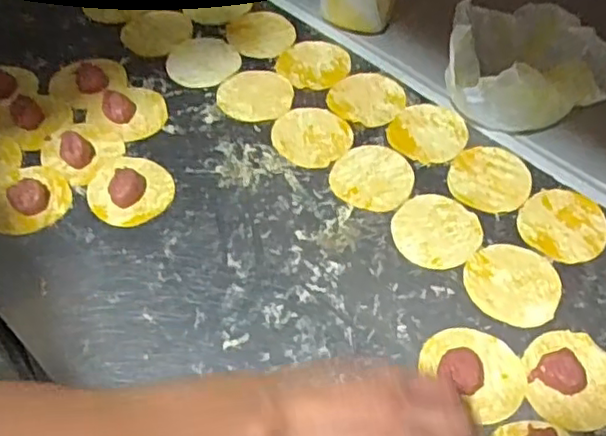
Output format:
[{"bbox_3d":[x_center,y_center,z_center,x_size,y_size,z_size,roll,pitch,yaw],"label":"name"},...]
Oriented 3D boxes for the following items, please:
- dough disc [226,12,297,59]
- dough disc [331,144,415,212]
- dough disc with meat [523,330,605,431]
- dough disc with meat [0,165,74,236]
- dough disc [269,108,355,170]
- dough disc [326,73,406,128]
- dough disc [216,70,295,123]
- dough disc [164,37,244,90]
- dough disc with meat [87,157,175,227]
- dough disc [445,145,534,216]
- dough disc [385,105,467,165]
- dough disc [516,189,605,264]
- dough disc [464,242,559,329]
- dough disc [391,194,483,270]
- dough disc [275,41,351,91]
[{"bbox_3d":[-0.050,-0.224,0.782,0.083,0.005,0.076,1,53,-1],"label":"dough disc"},{"bbox_3d":[0.071,-0.043,0.654,0.081,0.004,0.081,1,53,-1],"label":"dough disc"},{"bbox_3d":[0.221,0.126,0.518,0.074,0.024,0.084,24,56,16],"label":"dough disc with meat"},{"bbox_3d":[-0.267,-0.019,0.618,0.072,0.011,0.081,36,60,23],"label":"dough disc with meat"},{"bbox_3d":[0.008,-0.090,0.687,0.083,0.004,0.080,1,53,-1],"label":"dough disc"},{"bbox_3d":[0.072,-0.136,0.724,0.081,0.004,0.083,1,53,-1],"label":"dough disc"},{"bbox_3d":[-0.054,-0.139,0.722,0.083,0.005,0.078,1,53,-1],"label":"dough disc"},{"bbox_3d":[-0.116,-0.184,0.751,0.084,0.004,0.083,1,53,-1],"label":"dough disc"},{"bbox_3d":[-0.173,-0.032,0.630,0.078,0.016,0.086,-36,62,-25],"label":"dough disc with meat"},{"bbox_3d":[0.191,-0.041,0.655,0.080,0.004,0.084,1,53,-1],"label":"dough disc"},{"bbox_3d":[0.138,-0.095,0.693,0.078,0.004,0.083,1,53,-1],"label":"dough disc"},{"bbox_3d":[0.253,0.006,0.622,0.081,0.004,0.084,1,53,-1],"label":"dough disc"},{"bbox_3d":[0.191,0.059,0.581,0.083,0.006,0.078,1,53,-1],"label":"dough disc"},{"bbox_3d":[0.129,0.011,0.616,0.082,0.004,0.081,1,53,-1],"label":"dough disc"},{"bbox_3d":[0.013,-0.183,0.756,0.081,0.004,0.082,1,53,-1],"label":"dough disc"}]

